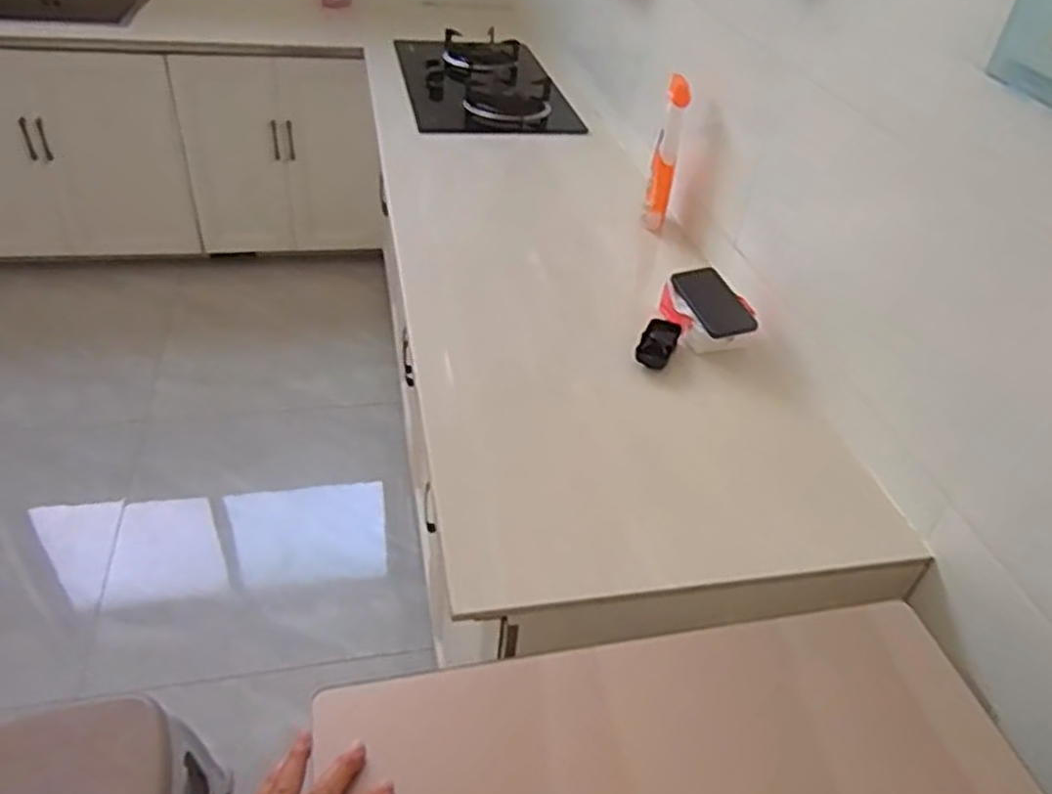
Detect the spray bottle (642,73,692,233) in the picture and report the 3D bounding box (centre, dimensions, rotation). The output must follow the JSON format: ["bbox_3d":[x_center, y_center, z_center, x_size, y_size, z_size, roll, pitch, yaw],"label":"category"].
[{"bbox_3d":[0.254,-0.440,1.405,0.051,0.248,0.091,12,40,6],"label":"spray bottle"}]

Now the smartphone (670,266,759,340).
[{"bbox_3d":[0.286,-0.144,1.174,0.076,0.014,0.148,-26,56,-7],"label":"smartphone"}]

